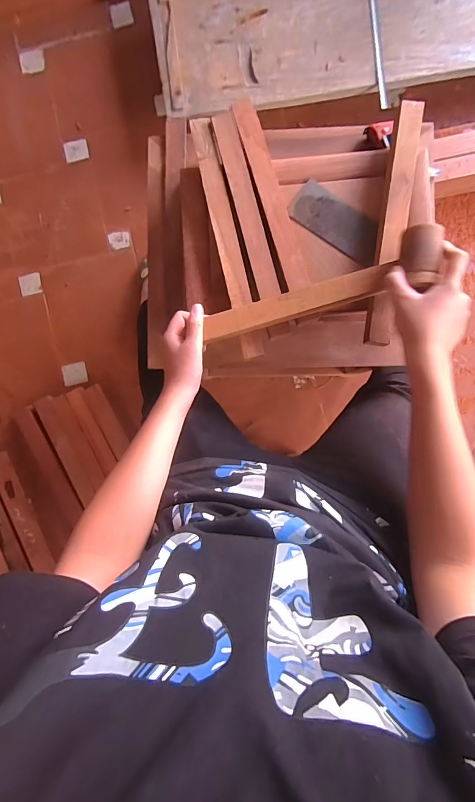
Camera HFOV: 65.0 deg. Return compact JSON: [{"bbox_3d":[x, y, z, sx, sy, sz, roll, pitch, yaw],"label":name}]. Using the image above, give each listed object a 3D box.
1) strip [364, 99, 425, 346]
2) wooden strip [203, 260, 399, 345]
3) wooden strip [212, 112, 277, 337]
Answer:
[{"bbox_3d":[0.222,-0.251,0.530,0.036,0.023,0.340,9,89,4],"label":"strip"},{"bbox_3d":[0.077,-0.131,0.502,0.245,0.022,0.036,-15,87,9],"label":"wooden strip"},{"bbox_3d":[0.020,-0.254,0.543,0.034,0.022,0.327,-15,87,3],"label":"wooden strip"}]

